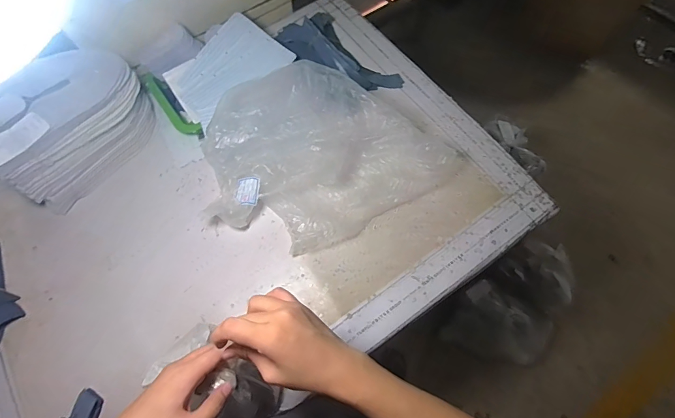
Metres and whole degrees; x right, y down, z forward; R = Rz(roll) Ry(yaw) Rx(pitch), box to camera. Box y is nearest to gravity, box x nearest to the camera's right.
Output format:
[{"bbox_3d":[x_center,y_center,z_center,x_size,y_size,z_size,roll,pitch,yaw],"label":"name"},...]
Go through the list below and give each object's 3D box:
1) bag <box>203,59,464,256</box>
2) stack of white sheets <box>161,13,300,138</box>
[{"bbox_3d":[-0.038,-0.102,0.663,0.394,0.124,0.297,-30,70,-11],"label":"bag"},{"bbox_3d":[-0.230,-0.292,0.761,0.240,0.040,0.137,-40,91,-11],"label":"stack of white sheets"}]

